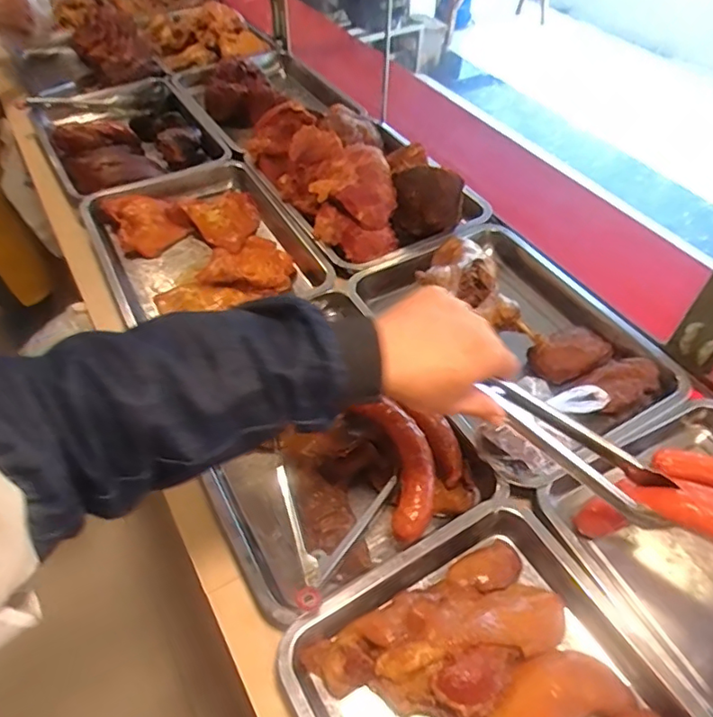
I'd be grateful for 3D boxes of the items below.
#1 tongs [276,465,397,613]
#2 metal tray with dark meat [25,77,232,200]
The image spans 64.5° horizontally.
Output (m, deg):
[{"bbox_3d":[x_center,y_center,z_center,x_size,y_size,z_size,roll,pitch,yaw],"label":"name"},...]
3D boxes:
[{"bbox_3d":[-0.031,0.167,0.542,0.120,0.029,0.143,4,48,8],"label":"tongs"},{"bbox_3d":[-0.424,-0.415,1.071,0.308,0.089,0.363,-23,50,-16],"label":"metal tray with dark meat"}]

